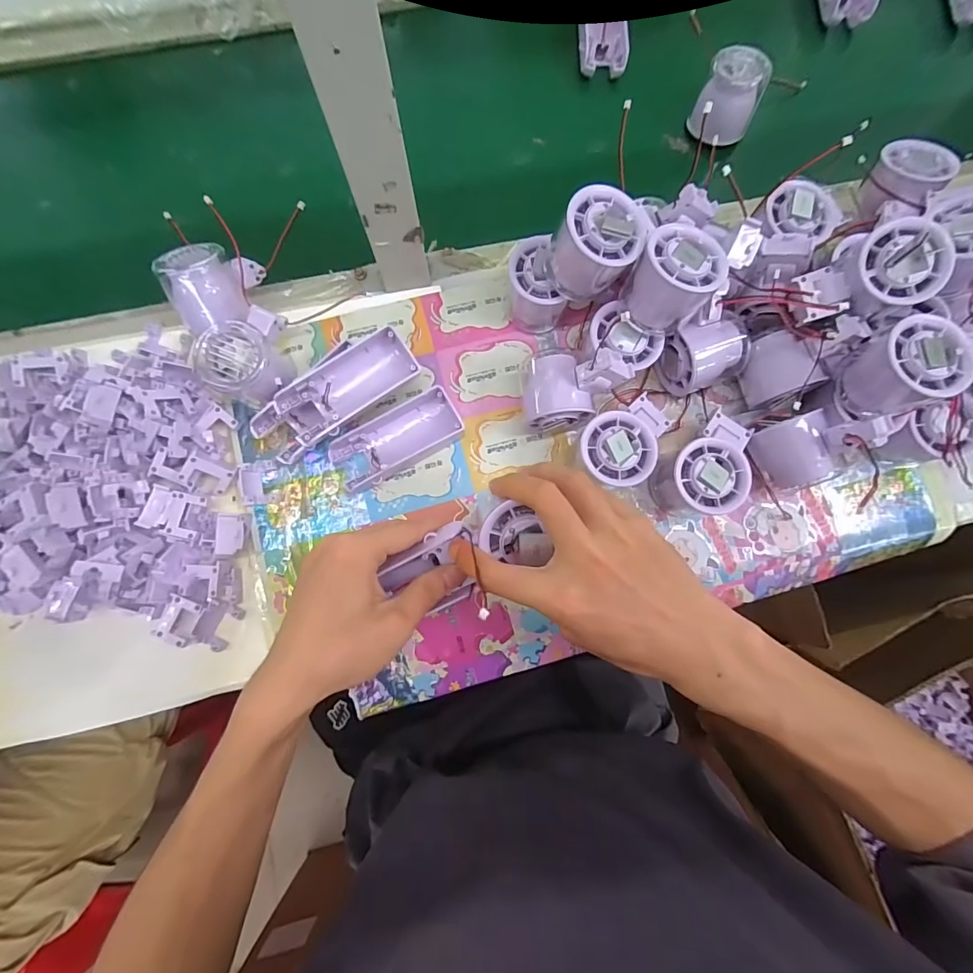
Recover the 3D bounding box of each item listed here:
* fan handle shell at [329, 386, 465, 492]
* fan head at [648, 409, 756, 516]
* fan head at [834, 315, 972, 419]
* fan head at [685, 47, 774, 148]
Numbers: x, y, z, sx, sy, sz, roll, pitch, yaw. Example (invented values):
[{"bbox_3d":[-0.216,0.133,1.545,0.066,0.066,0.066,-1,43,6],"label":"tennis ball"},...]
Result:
[{"bbox_3d":[-0.076,-0.042,0.378,0.106,0.025,0.048,-28,82,-6],"label":"fan handle shell"},{"bbox_3d":[0.181,-0.016,0.369,0.089,0.055,0.064,-38,83,-7],"label":"fan head"},{"bbox_3d":[0.303,-0.087,0.321,0.064,0.048,0.058,-21,81,-5],"label":"fan head"},{"bbox_3d":[0.240,-0.384,0.442,0.056,0.051,0.055,0,80,-1],"label":"fan head"}]

